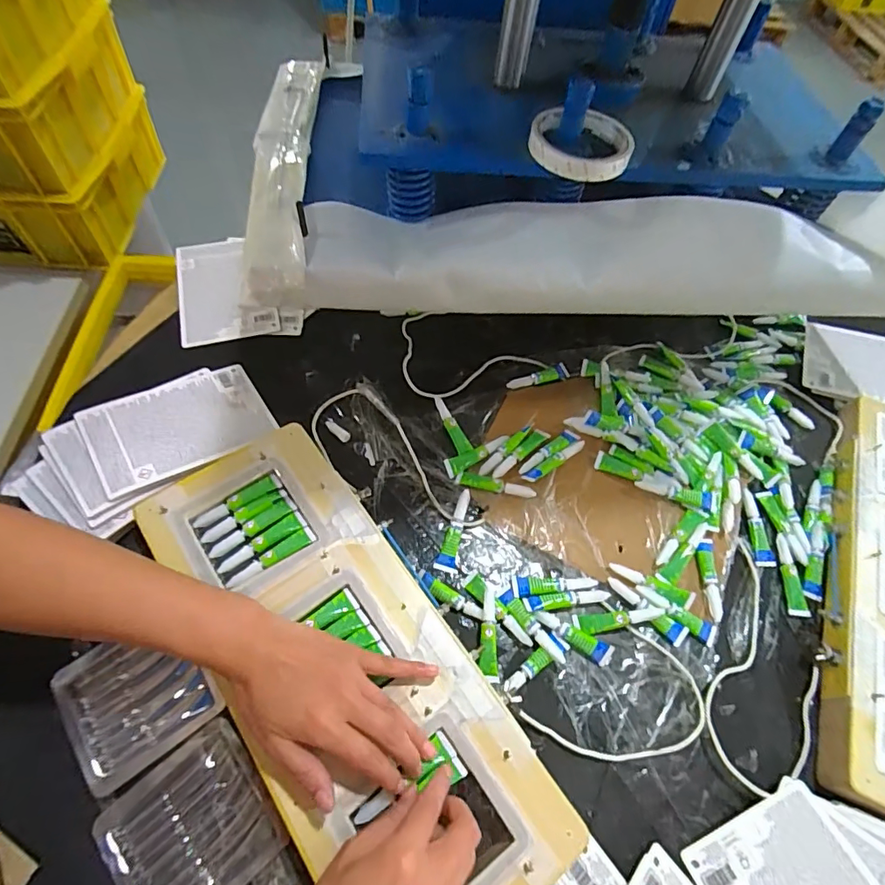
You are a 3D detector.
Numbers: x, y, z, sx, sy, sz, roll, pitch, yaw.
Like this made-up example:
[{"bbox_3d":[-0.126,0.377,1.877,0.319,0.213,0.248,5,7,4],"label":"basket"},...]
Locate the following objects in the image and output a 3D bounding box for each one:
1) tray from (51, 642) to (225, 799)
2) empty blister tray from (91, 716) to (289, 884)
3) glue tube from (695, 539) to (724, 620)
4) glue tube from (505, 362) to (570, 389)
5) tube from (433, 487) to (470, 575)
[{"bbox_3d":[-0.245,0.204,0.402,0.100,0.015,0.103,-33,68,-23],"label":"tray"},{"bbox_3d":[-0.183,0.286,0.363,0.104,0.019,0.102,-33,68,-22],"label":"empty blister tray"},{"bbox_3d":[0.261,0.132,0.487,0.021,0.012,0.078,8,59,-1],"label":"glue tube"},{"bbox_3d":[0.115,-0.076,0.598,0.079,0.009,0.017,-18,63,-16],"label":"glue tube"},{"bbox_3d":[0.013,0.086,0.490,0.021,0.008,0.081,15,73,7],"label":"tube"}]

